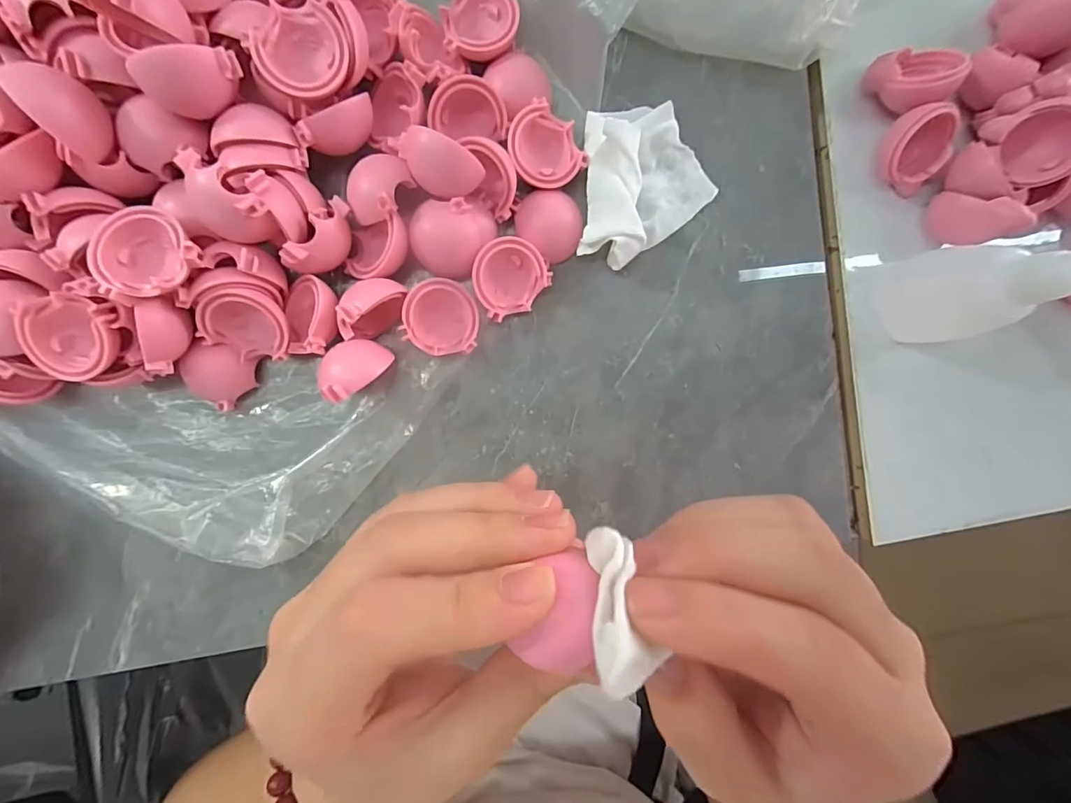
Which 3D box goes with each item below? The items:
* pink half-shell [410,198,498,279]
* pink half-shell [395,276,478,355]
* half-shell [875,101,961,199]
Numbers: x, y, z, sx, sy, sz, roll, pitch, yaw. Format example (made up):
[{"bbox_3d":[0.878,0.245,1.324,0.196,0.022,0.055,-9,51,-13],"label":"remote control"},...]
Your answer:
[{"bbox_3d":[-0.031,-0.062,0.176,0.032,0.012,0.027,-4,94,-6],"label":"pink half-shell"},{"bbox_3d":[-0.037,-0.033,0.184,0.028,0.014,0.028,0,93,-6],"label":"pink half-shell"},{"bbox_3d":[0.158,-0.106,0.192,0.029,0.013,0.029,13,125,-31],"label":"half-shell"}]

